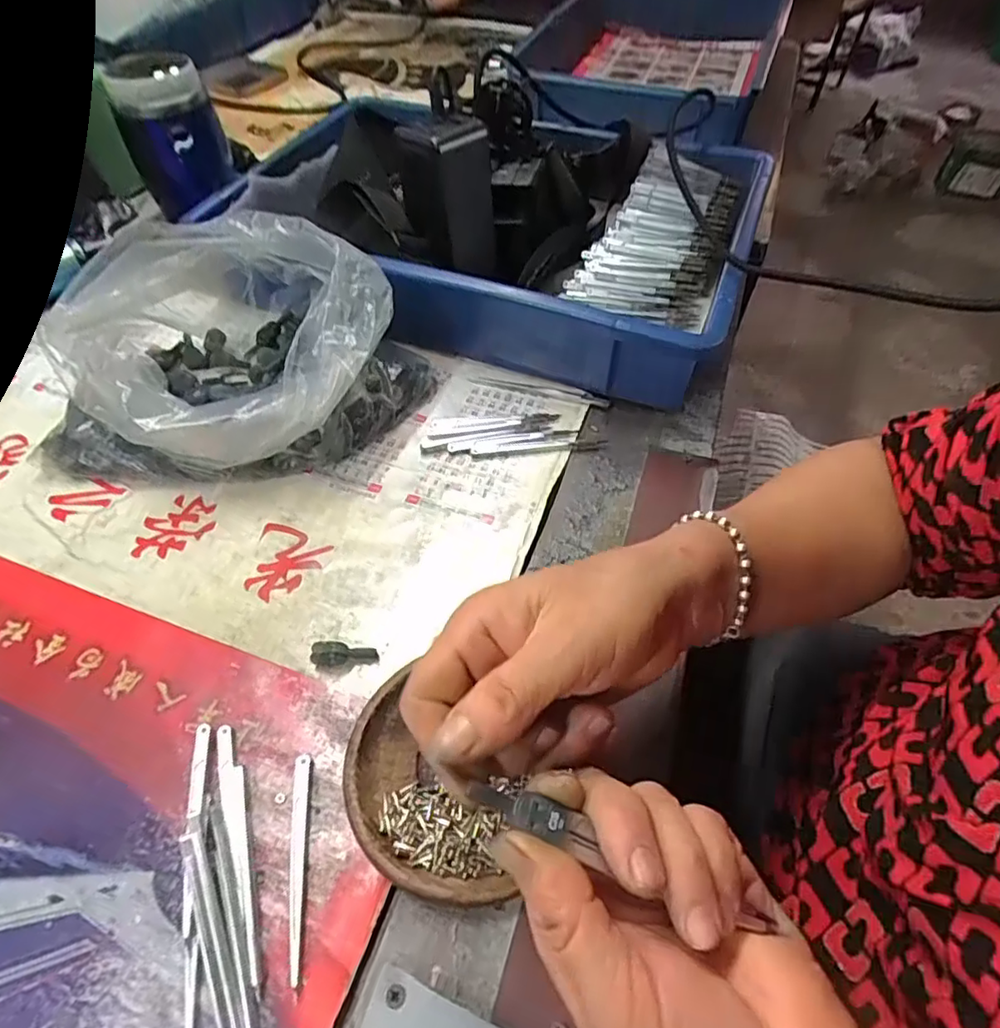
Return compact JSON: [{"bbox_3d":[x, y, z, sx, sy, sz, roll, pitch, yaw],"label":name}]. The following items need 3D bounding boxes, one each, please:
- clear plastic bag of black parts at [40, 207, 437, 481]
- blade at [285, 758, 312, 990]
[{"bbox_3d":[-0.184,-0.121,0.417,0.249,0.108,0.188,3,53,4],"label":"clear plastic bag of black parts"},{"bbox_3d":[-0.093,0.157,0.267,0.009,0.005,0.089,-7,53,-3],"label":"blade"}]

